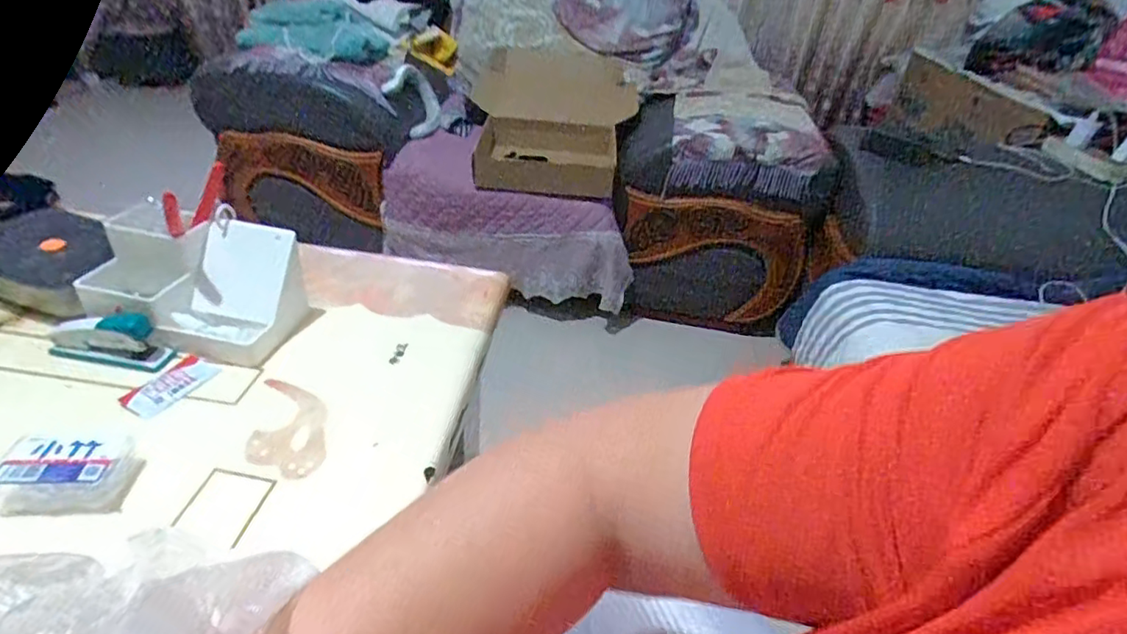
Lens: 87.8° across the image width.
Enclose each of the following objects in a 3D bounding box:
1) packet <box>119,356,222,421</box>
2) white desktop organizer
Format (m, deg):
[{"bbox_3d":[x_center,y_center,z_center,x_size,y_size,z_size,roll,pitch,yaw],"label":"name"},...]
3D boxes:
[{"bbox_3d":[-0.376,0.066,0.565,0.040,0.011,0.077,21,37,19],"label":"packet"},{"bbox_3d":[-0.386,-0.035,0.622,0.194,0.112,0.120,12,35,6],"label":"white desktop organizer"}]

